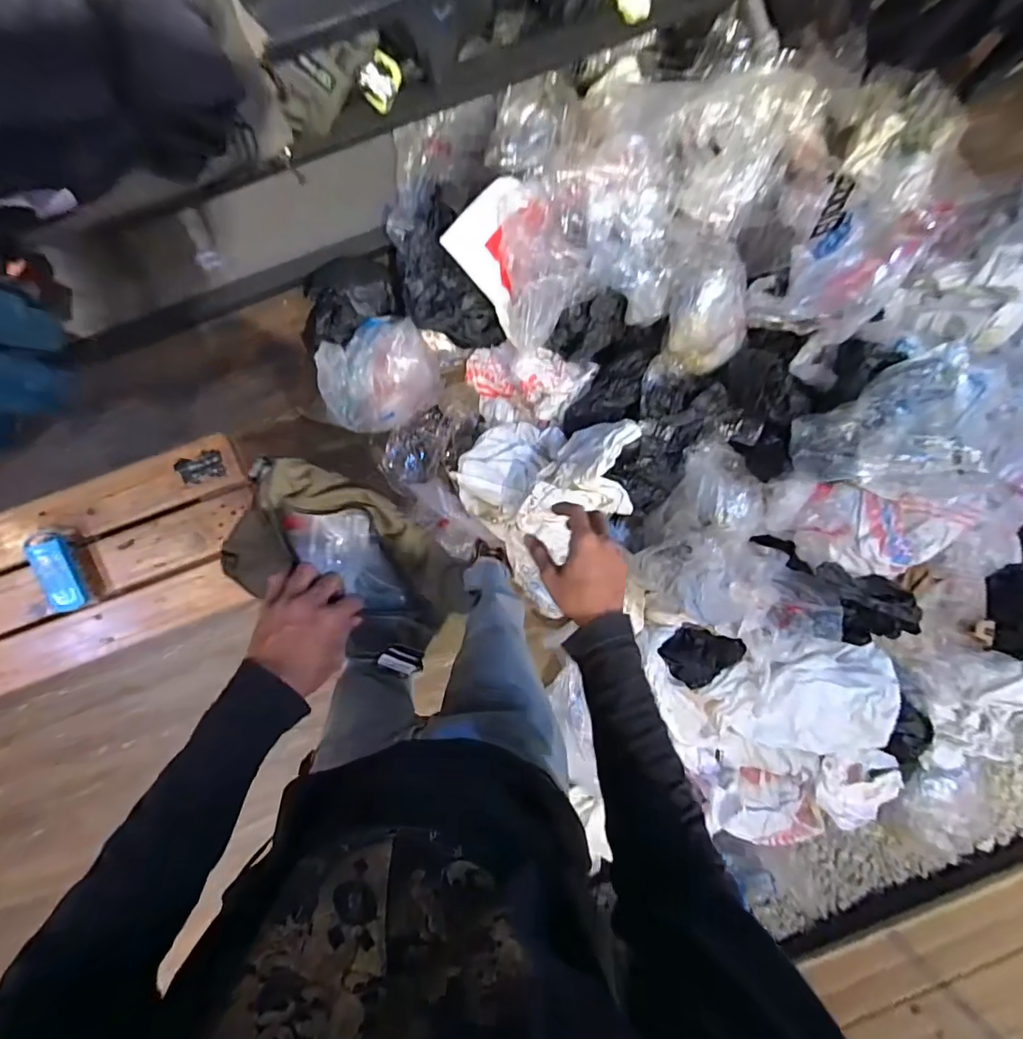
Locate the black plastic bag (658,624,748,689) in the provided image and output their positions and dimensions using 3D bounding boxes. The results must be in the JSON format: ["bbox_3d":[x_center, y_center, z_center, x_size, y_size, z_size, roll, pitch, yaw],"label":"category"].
[{"bbox_3d":[0.442,0.307,1.211,0.183,0.081,0.126,-35,99,1],"label":"black plastic bag"}]

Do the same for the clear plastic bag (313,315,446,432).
[{"bbox_3d":[-0.298,-0.318,1.177,0.281,0.199,0.214,-36,99,1],"label":"clear plastic bag"}]

